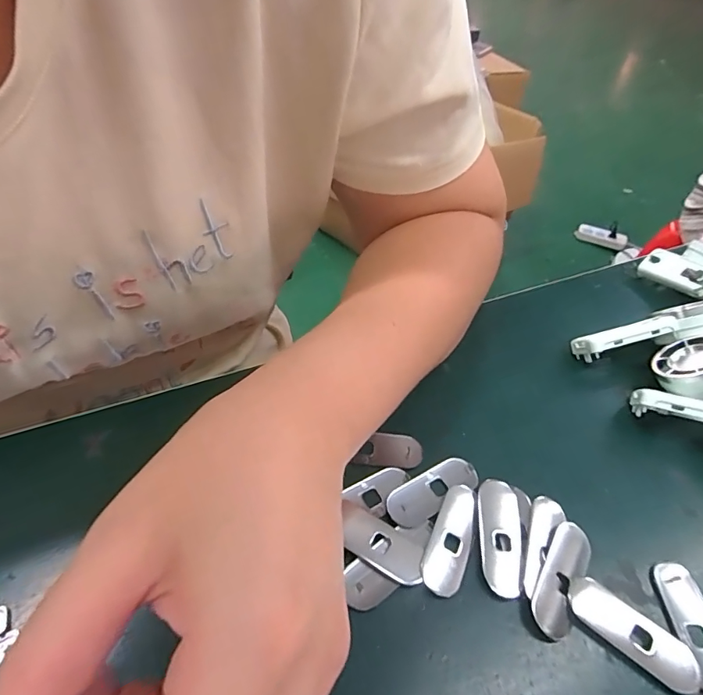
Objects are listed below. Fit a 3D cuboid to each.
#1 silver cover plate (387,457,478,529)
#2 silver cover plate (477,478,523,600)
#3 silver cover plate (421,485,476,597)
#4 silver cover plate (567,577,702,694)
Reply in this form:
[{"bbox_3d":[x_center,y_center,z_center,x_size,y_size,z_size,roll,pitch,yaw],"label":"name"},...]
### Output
[{"bbox_3d":[0.039,0.069,0.222,0.049,0.004,0.020,-23,54,-25],"label":"silver cover plate"},{"bbox_3d":[0.067,0.084,0.208,0.019,0.004,0.051,7,47,0],"label":"silver cover plate"},{"bbox_3d":[0.045,0.084,0.206,0.017,0.004,0.051,20,48,11],"label":"silver cover plate"},{"bbox_3d":[0.113,0.114,0.184,0.050,0.004,0.019,33,52,22],"label":"silver cover plate"}]

